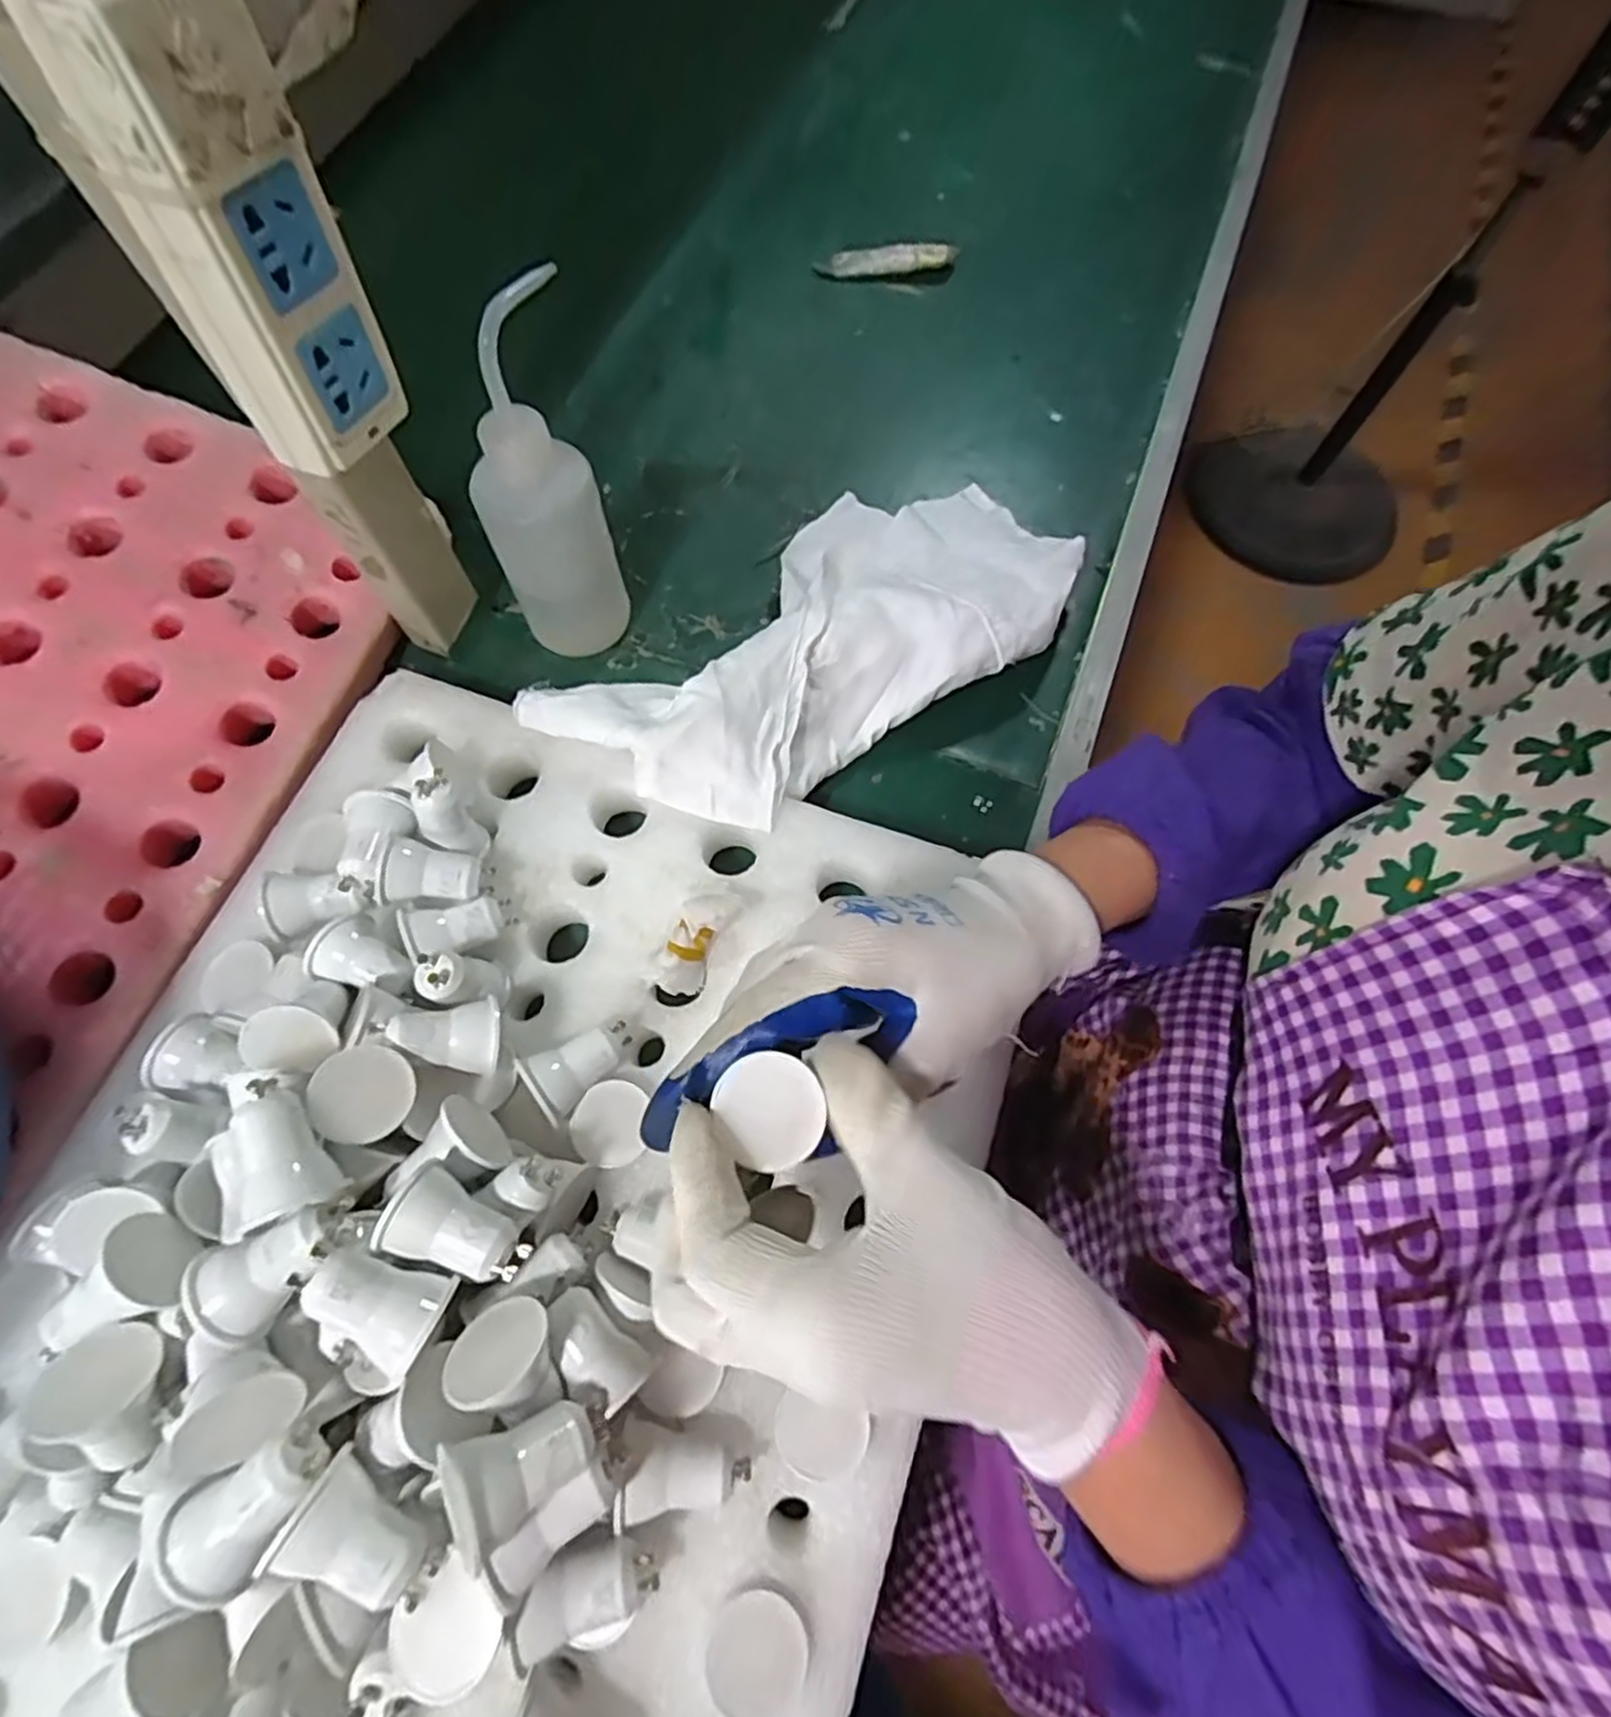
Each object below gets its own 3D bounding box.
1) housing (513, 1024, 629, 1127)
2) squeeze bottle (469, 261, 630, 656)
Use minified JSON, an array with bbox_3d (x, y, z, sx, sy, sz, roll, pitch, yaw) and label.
[{"bbox_3d":[-0.095,0.089,0.326,0.042,0.029,0.028,-35,72,-13],"label":"housing"},{"bbox_3d":[-0.138,-0.191,0.403,0.057,0.172,0.074,-9,68,-4],"label":"squeeze bottle"}]

